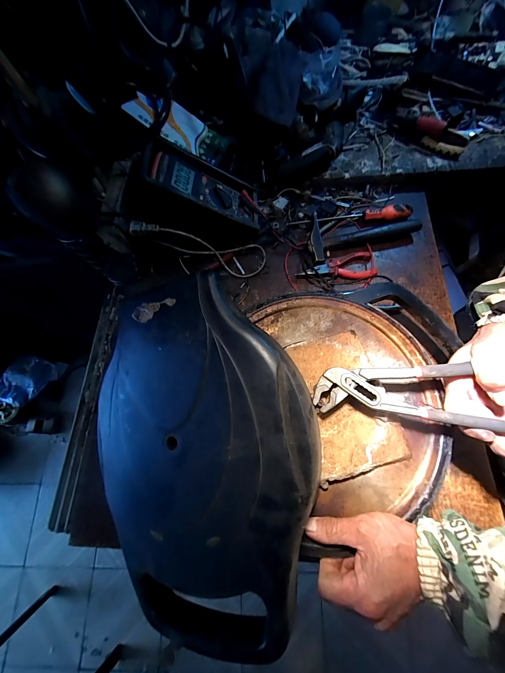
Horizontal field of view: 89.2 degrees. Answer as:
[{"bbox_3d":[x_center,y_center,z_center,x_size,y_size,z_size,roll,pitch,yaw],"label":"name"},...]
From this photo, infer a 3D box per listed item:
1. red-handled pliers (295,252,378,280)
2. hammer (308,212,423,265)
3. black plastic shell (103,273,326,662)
[{"bbox_3d":[0.153,-0.124,0.466,0.140,0.014,0.051,-9,75,0],"label":"red-handled pliers"},{"bbox_3d":[0.203,-0.208,0.488,0.212,0.034,0.096,-16,75,-2],"label":"hammer"},{"bbox_3d":[-0.070,0.124,0.289,0.260,0.099,0.380,-1,75,2],"label":"black plastic shell"}]

